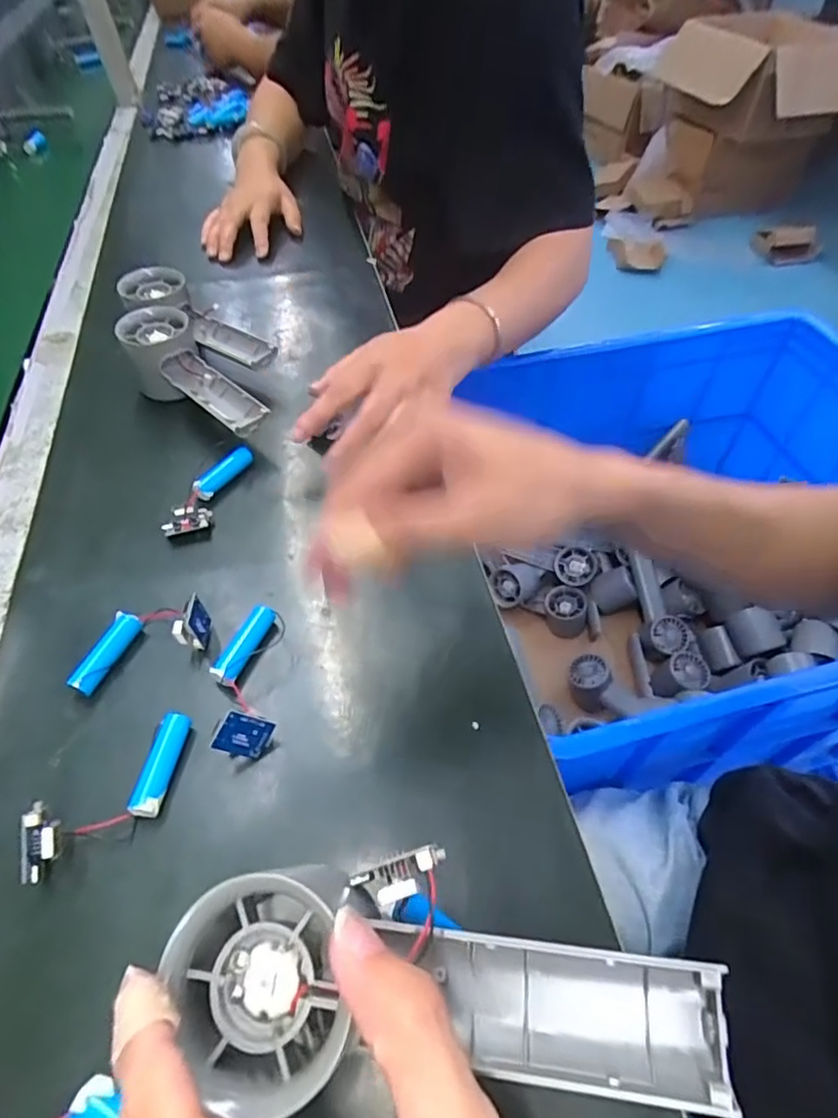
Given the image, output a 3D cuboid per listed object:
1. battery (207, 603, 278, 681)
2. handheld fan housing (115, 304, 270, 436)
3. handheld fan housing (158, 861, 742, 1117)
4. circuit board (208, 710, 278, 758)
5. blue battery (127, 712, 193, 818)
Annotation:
[{"bbox_3d":[-0.103,0.052,0.353,0.016,0.016,0.050,17,49,15],"label":"battery"},{"bbox_3d":[-0.183,-0.143,0.478,0.057,0.060,0.148,-32,58,-27],"label":"handheld fan housing"},{"bbox_3d":[0.006,0.129,0.170,0.160,0.027,0.055,8,53,2],"label":"handheld fan housing"},{"bbox_3d":[-0.092,0.091,0.308,0.006,0.030,0.023,22,80,56],"label":"circuit board"},{"bbox_3d":[-0.134,0.108,0.309,0.015,0.016,0.052,5,47,3],"label":"blue battery"}]

